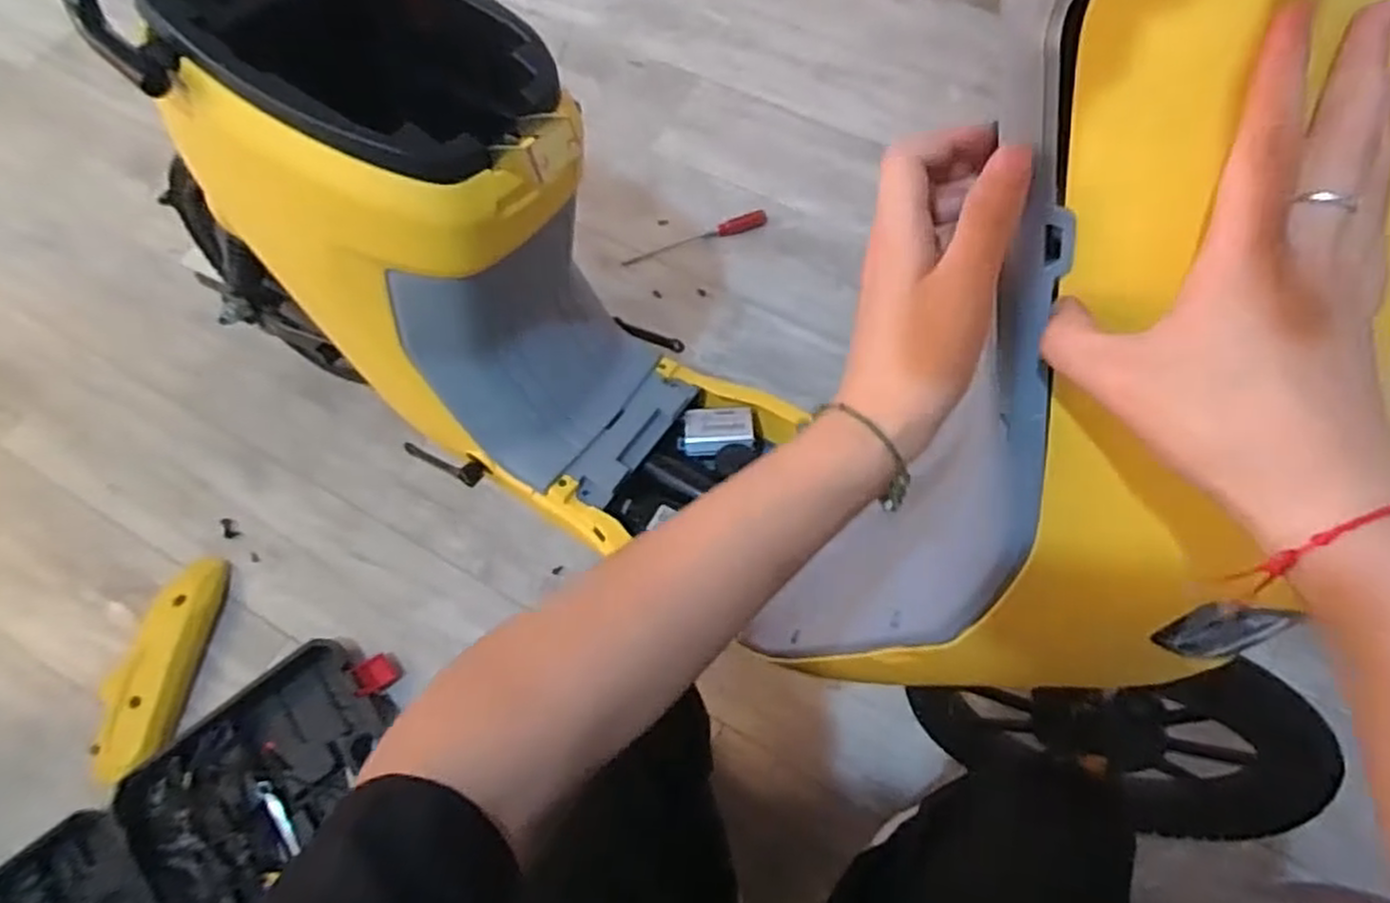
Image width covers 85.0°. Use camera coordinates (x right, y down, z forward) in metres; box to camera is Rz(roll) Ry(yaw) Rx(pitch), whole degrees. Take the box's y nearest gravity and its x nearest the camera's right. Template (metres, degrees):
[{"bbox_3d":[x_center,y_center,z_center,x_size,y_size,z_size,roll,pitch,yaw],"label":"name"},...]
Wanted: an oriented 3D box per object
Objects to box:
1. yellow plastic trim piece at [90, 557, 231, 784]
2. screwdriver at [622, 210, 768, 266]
[{"bbox_3d":[-0.692,0.270,0.971,0.085,0.071,0.282,9,68,6],"label":"yellow plastic trim piece"},{"bbox_3d":[0.001,-0.351,1.248,0.252,0.034,0.026,-22,69,-7],"label":"screwdriver"}]

